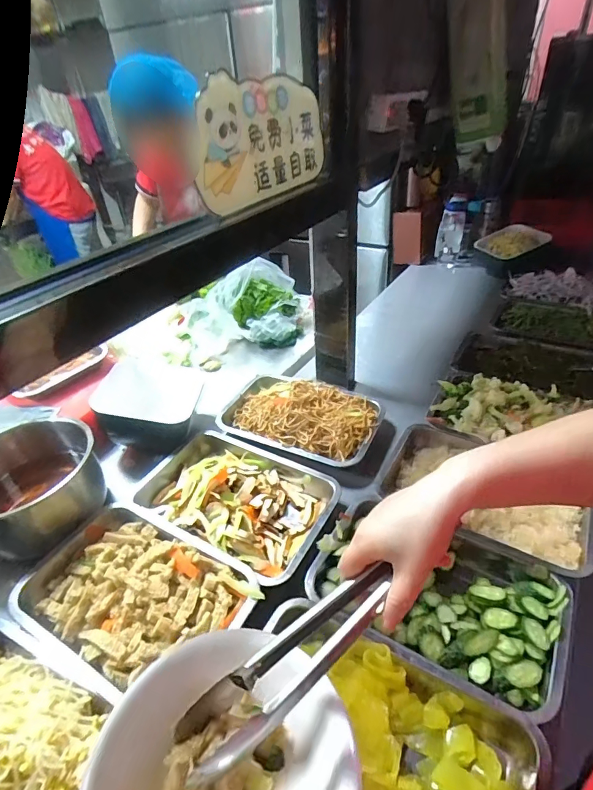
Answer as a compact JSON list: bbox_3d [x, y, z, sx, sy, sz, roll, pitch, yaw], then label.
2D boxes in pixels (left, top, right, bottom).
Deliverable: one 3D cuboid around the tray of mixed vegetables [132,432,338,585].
[{"bbox_3d":[-0.098,0.168,0.706,0.301,0.055,0.196,16,40,27],"label":"tray of mixed vegetables"}]

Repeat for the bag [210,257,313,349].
[{"bbox_3d":[-0.085,-0.243,1.150,0.223,0.156,0.241,7,36,16],"label":"bag"}]

